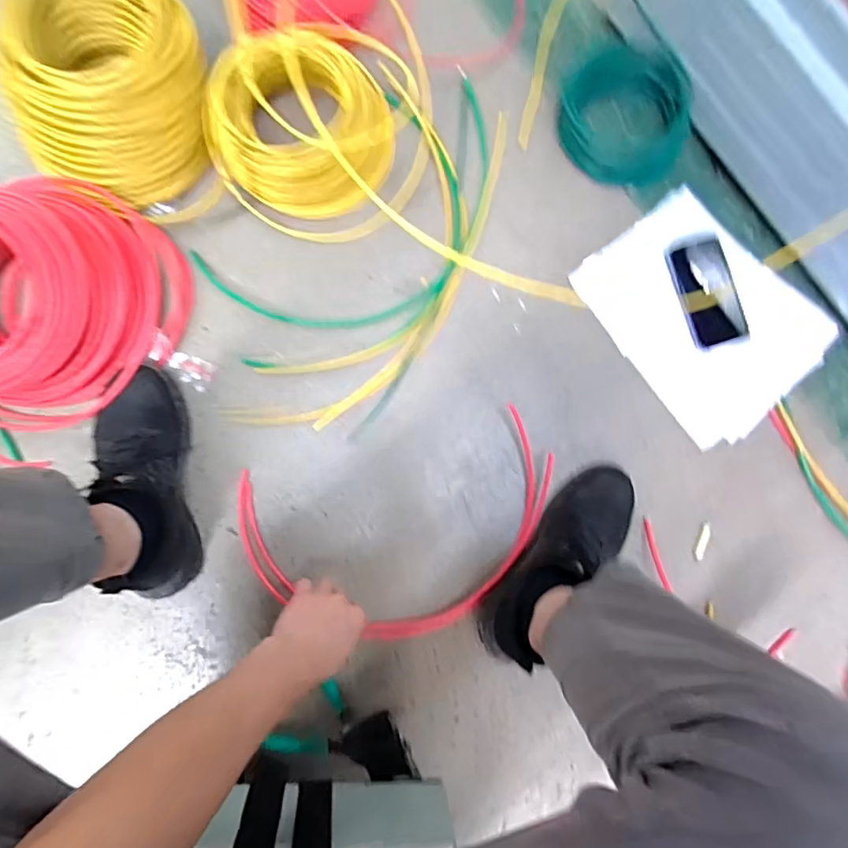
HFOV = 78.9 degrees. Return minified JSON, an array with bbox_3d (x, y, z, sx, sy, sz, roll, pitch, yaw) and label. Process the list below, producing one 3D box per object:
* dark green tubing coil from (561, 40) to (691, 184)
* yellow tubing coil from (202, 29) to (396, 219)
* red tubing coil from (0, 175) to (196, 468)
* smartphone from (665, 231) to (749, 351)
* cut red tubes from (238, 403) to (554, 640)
[{"bbox_3d":[0.280,-0.429,0.714,0.180,0.054,0.180,0,95,5],"label":"dark green tubing coil"},{"bbox_3d":[-0.156,-0.374,0.645,0.214,0.099,0.189,21,85,-3],"label":"yellow tubing coil"},{"bbox_3d":[-0.449,-0.140,0.601,0.314,0.122,0.254,-39,90,-6],"label":"red tubing coil"},{"bbox_3d":[0.398,-0.187,0.720,0.079,0.016,0.155,-16,85,4],"label":"smartphone"},{"bbox_3d":[-0.021,0.144,0.660,0.402,0.029,0.253,-15,88,-5],"label":"cut red tubes"}]

